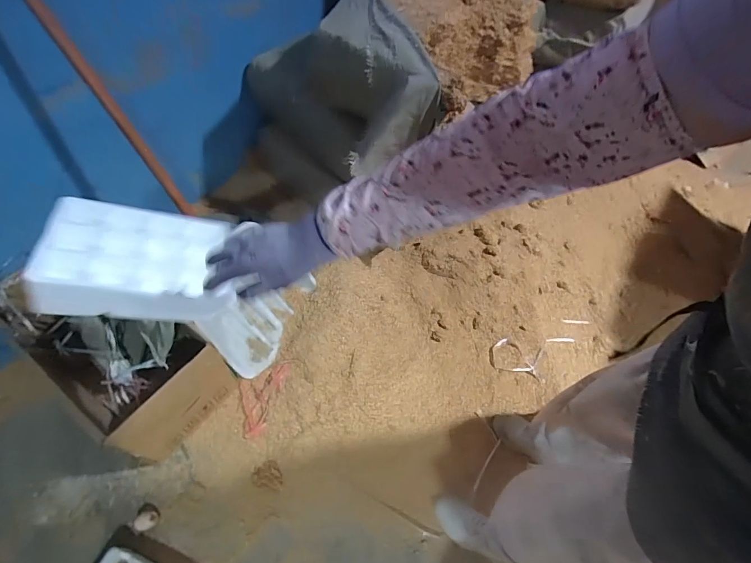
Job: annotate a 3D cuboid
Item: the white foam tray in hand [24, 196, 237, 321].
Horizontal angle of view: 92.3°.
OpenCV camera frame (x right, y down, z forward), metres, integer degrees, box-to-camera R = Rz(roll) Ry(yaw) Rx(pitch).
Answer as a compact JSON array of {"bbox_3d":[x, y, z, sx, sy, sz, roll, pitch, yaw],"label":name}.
[{"bbox_3d":[-0.364,-0.040,0.576,0.248,0.051,0.199,8,50,-29],"label":"white foam tray in hand"}]

